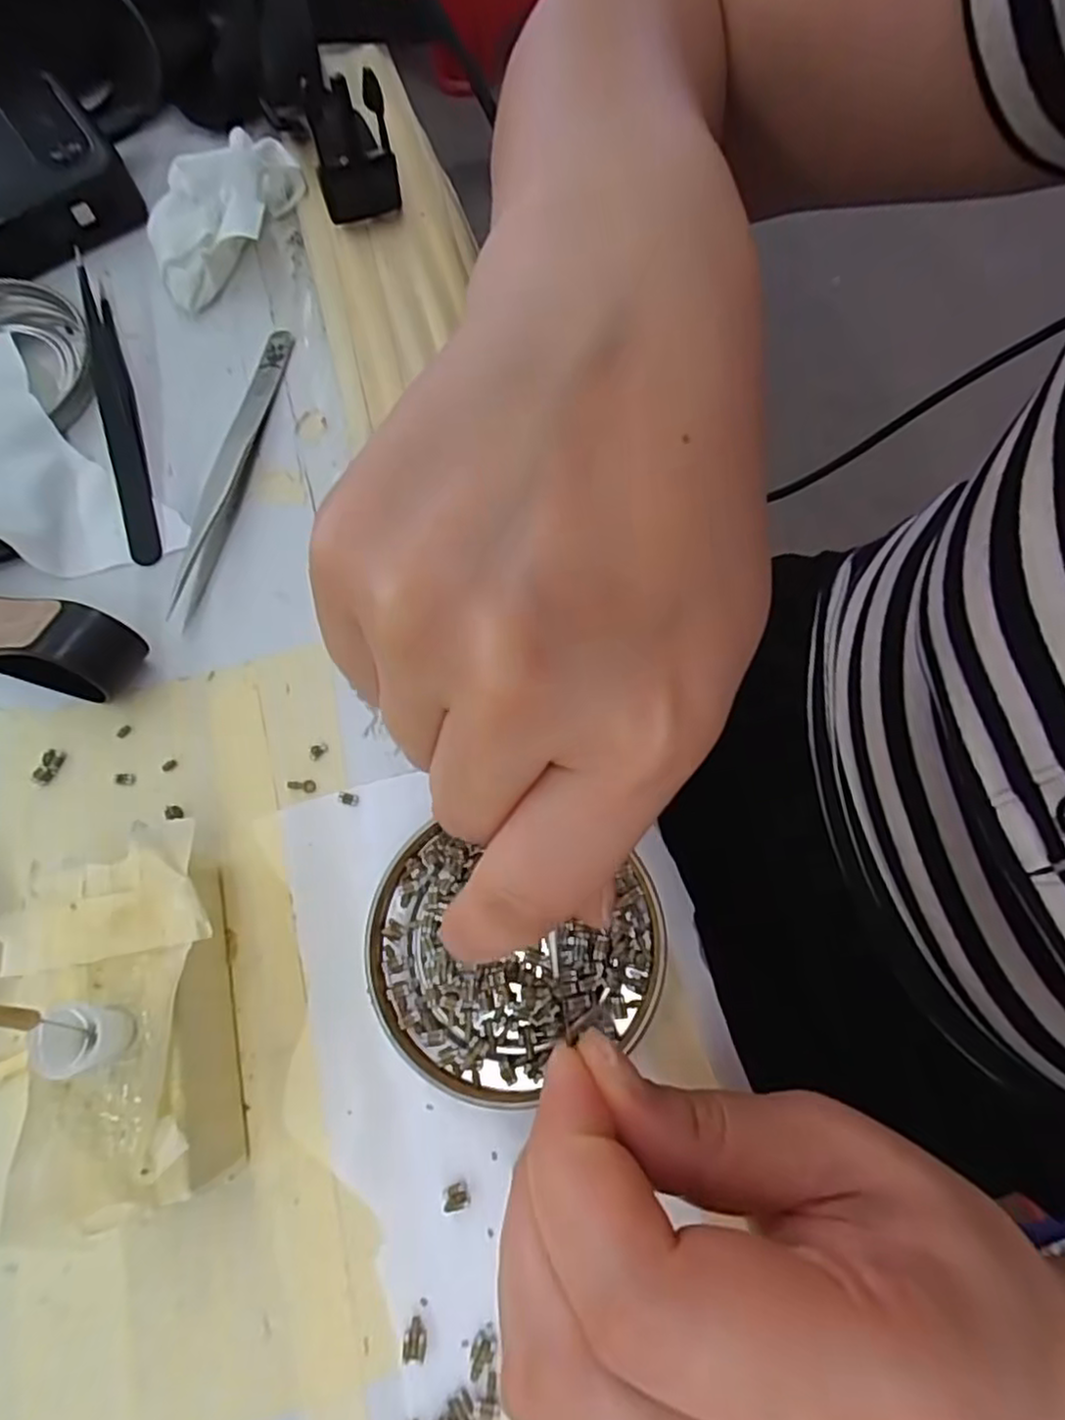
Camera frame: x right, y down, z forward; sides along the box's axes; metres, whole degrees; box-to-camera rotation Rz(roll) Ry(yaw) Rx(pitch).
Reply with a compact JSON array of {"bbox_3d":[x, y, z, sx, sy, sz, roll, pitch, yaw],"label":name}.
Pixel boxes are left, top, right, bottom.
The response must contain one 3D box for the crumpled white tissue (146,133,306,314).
[{"bbox_3d":[-0.123,-0.195,0.273,0.040,0.021,0.078,28,74,10],"label":"crumpled white tissue"}]

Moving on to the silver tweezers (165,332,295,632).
[{"bbox_3d":[-0.107,-0.089,0.246,0.010,0.007,0.124,10,72,4],"label":"silver tweezers"}]

